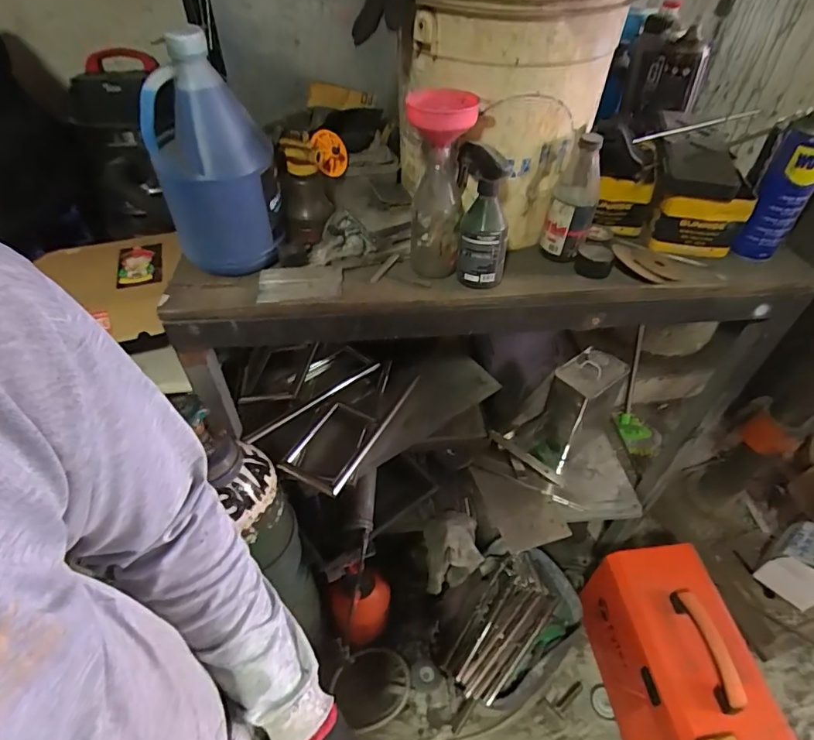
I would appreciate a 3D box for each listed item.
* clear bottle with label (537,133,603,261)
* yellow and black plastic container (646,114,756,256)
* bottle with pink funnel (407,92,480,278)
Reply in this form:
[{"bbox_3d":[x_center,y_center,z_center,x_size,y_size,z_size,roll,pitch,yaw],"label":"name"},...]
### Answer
[{"bbox_3d":[0.225,-0.228,0.672,0.059,0.163,0.052,17,48,15],"label":"clear bottle with label"},{"bbox_3d":[0.429,-0.271,0.752,0.123,0.117,0.163,9,46,9],"label":"yellow and black plastic container"},{"bbox_3d":[0.042,-0.220,0.628,0.073,0.220,0.090,9,46,9],"label":"bottle with pink funnel"}]

